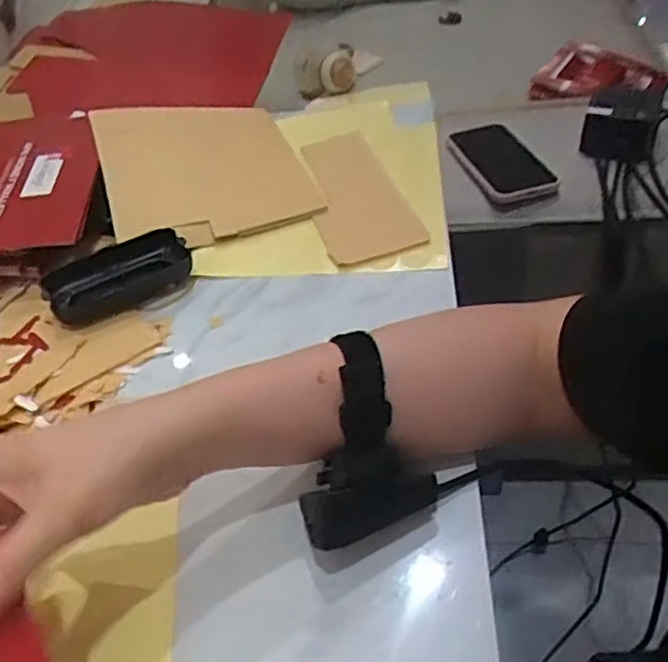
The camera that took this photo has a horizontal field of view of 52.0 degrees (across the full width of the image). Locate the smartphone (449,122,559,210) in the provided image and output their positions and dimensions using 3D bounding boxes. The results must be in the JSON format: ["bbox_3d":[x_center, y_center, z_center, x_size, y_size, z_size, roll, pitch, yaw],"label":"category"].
[{"bbox_3d":[0.184,-0.188,0.758,0.085,0.012,0.153,-14,46,-7],"label":"smartphone"}]

